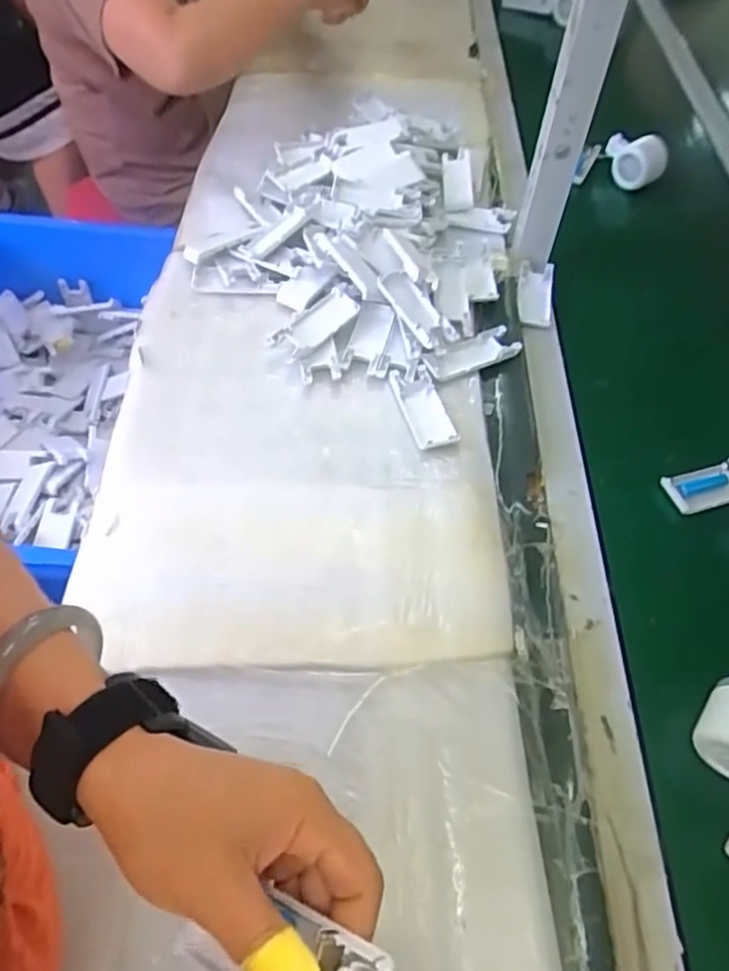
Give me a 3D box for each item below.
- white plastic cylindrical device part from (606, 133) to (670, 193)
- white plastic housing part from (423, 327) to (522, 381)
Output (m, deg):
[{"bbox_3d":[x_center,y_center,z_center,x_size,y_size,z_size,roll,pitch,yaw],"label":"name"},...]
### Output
[{"bbox_3d":[0.413,-0.497,1.001,0.091,0.060,0.055,21,57,13],"label":"white plastic cylindrical device part"},{"bbox_3d":[0.115,-0.143,0.702,0.111,0.016,0.039,-27,60,-19],"label":"white plastic housing part"}]

